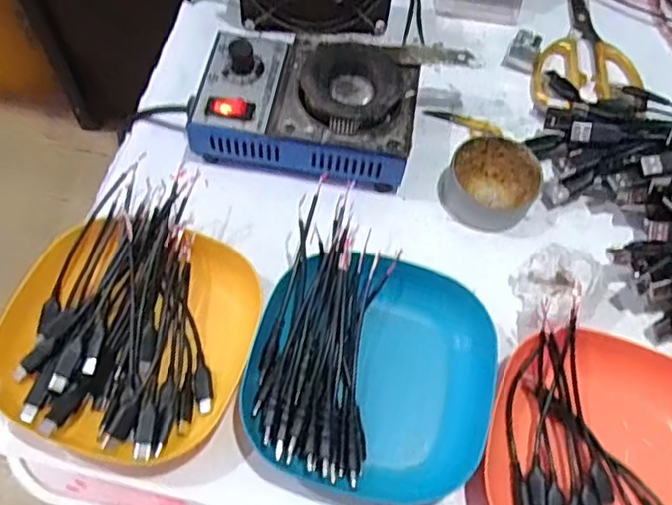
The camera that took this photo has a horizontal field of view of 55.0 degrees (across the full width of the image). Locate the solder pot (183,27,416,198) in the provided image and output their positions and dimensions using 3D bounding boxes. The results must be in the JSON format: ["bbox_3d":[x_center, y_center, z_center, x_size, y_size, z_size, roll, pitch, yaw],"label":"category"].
[{"bbox_3d":[-0.020,-0.104,0.457,0.150,0.066,0.098,14,63,4],"label":"solder pot"}]

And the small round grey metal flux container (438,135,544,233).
[{"bbox_3d":[0.110,-0.050,0.458,0.062,0.026,0.062,1,63,-3],"label":"small round grey metal flux container"}]

